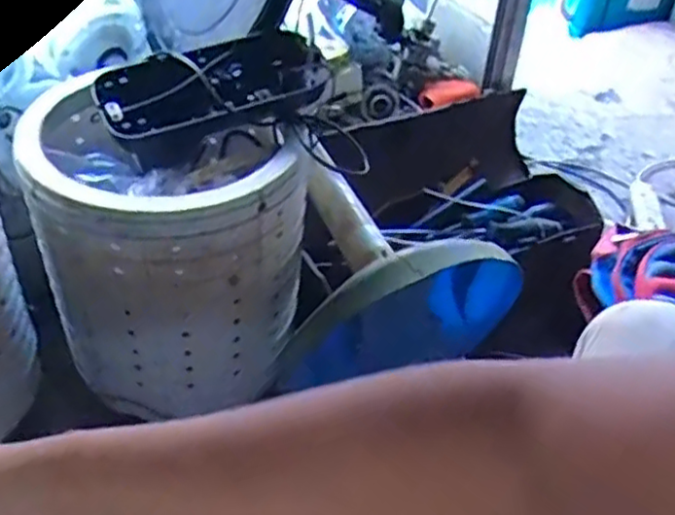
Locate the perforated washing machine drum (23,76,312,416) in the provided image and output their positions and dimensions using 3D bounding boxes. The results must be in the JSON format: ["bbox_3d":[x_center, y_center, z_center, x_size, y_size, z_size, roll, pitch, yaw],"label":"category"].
[{"bbox_3d":[-0.178,-0.026,0.770,0.264,0.297,0.248,-13,43,-19],"label":"perforated washing machine drum"}]

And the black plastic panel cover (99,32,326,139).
[{"bbox_3d":[-0.126,-0.175,0.720,0.229,0.062,0.104,-16,44,-23],"label":"black plastic panel cover"}]

